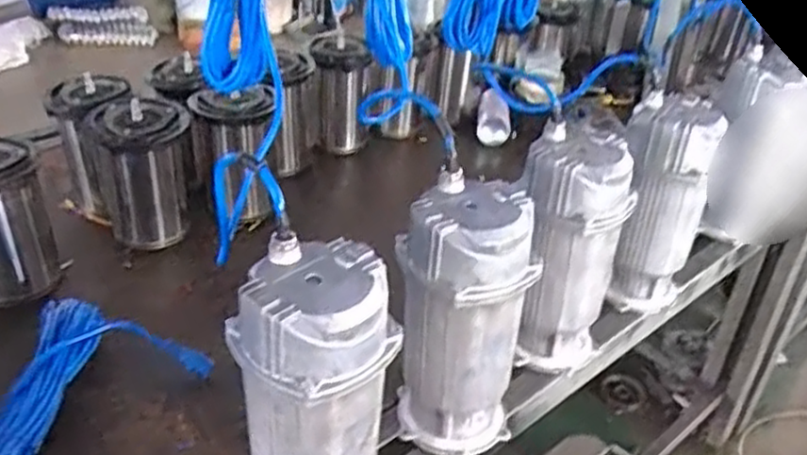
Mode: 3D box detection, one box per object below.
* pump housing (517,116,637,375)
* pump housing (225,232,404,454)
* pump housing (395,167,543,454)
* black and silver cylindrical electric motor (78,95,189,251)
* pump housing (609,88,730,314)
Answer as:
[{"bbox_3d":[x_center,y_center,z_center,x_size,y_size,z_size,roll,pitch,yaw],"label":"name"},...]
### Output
[{"bbox_3d":[0.201,0.036,0.915,0.130,0.289,0.111,4,33,0],"label":"pump housing"},{"bbox_3d":[-0.082,0.165,0.676,0.125,0.293,0.116,-21,40,-33],"label":"pump housing"},{"bbox_3d":[0.062,0.104,0.792,0.121,0.294,0.116,-12,36,-23],"label":"pump housing"},{"bbox_3d":[-0.406,-0.086,1.130,0.123,0.216,0.120,3,33,-2],"label":"black and silver cylindrical electric motor"},{"bbox_3d":[0.360,-0.031,1.035,0.123,0.292,0.113,15,34,17],"label":"pump housing"}]

